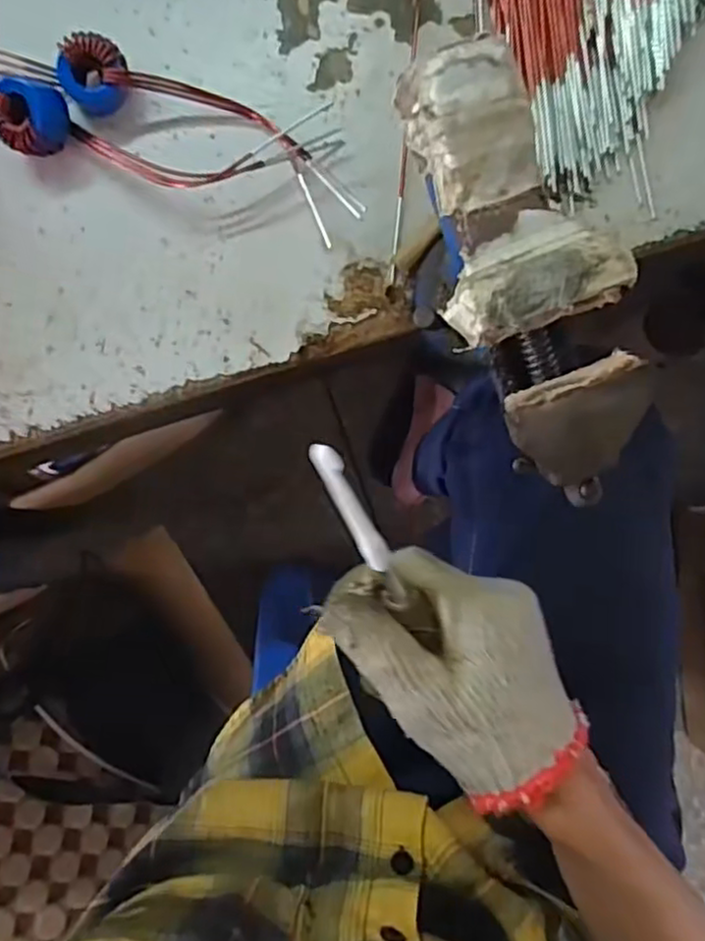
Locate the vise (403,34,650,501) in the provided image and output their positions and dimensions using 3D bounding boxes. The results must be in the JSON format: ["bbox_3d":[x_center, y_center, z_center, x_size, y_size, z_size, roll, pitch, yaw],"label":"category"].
[{"bbox_3d":[0.060,-0.067,0.265,0.066,0.083,0.153,-19,90,-1],"label":"vise"}]

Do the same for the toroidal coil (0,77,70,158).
[{"bbox_3d":[-0.139,-0.153,0.299,0.031,0.027,0.025,-44,90,-3],"label":"toroidal coil"}]

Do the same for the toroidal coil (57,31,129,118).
[{"bbox_3d":[-0.113,-0.173,0.300,0.028,0.026,0.021,-31,89,-3],"label":"toroidal coil"}]

